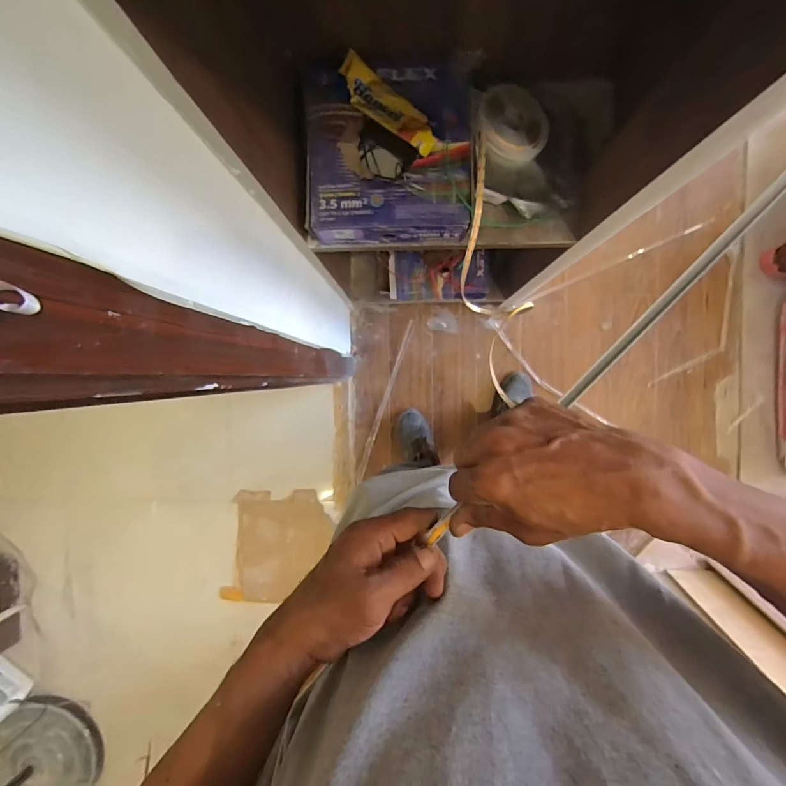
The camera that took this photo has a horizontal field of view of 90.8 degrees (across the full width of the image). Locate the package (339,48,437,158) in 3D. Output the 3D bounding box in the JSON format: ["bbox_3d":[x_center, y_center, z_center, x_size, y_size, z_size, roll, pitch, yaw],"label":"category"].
[{"bbox_3d":[-0.004,-0.450,0.611,0.182,0.032,0.063,35,94,2],"label":"package"}]

